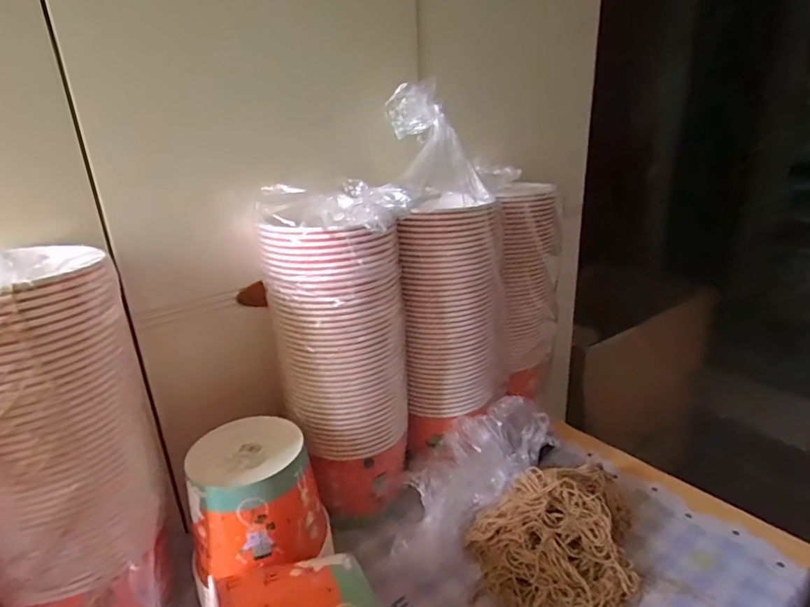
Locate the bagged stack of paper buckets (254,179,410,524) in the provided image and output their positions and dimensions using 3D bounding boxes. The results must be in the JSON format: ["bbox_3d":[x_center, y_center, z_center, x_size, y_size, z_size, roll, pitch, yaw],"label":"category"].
[{"bbox_3d":[-0.081,0.074,0.647,0.171,0.427,0.134,-6,22,-10],"label":"bagged stack of paper buckets"}]

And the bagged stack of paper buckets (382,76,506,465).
[{"bbox_3d":[0.065,-0.021,0.672,0.161,0.471,0.173,-1,21,4],"label":"bagged stack of paper buckets"}]

